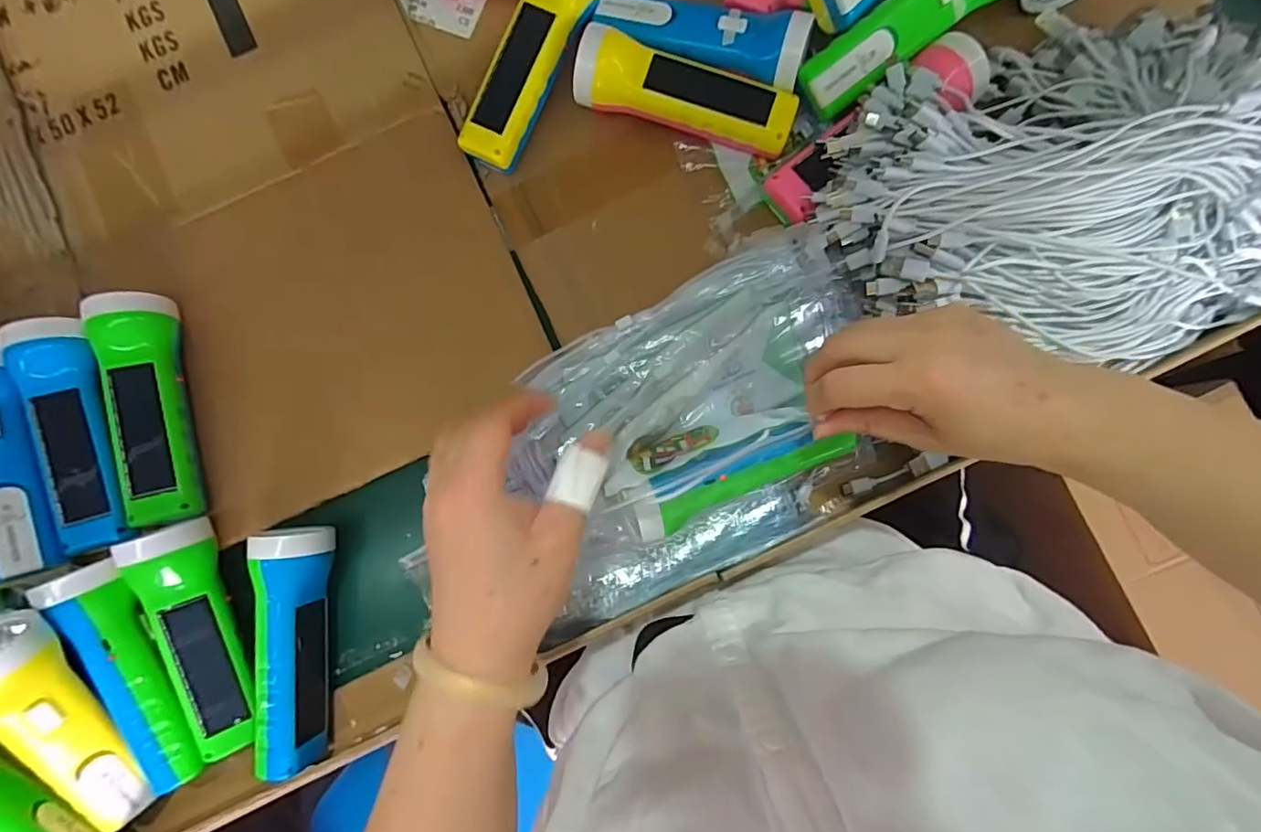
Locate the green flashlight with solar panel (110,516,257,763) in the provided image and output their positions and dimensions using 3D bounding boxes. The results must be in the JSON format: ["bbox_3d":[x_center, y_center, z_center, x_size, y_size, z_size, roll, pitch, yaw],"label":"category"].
[{"bbox_3d":[-0.299,0.156,0.386,0.045,0.042,0.162,-19,85,0],"label":"green flashlight with solar panel"}]

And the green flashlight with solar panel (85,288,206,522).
[{"bbox_3d":[-0.348,-0.007,0.403,0.042,0.042,0.169,-12,85,0],"label":"green flashlight with solar panel"}]

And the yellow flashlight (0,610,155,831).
[{"bbox_3d":[-0.370,0.205,0.360,0.049,0.051,0.166,-20,109,-1],"label":"yellow flashlight"}]

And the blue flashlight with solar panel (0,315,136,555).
[{"bbox_3d":[-0.388,0.009,0.399,0.046,0.046,0.169,-18,85,0],"label":"blue flashlight with solar panel"}]

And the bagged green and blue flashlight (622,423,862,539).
[{"bbox_3d":[0.072,0.034,0.340,0.150,0.033,0.036,-19,86,-8],"label":"bagged green and blue flashlight"}]

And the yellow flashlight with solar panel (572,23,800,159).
[{"bbox_3d":[0.039,-0.238,0.412,0.165,0.041,0.052,15,85,3],"label":"yellow flashlight with solar panel"}]

